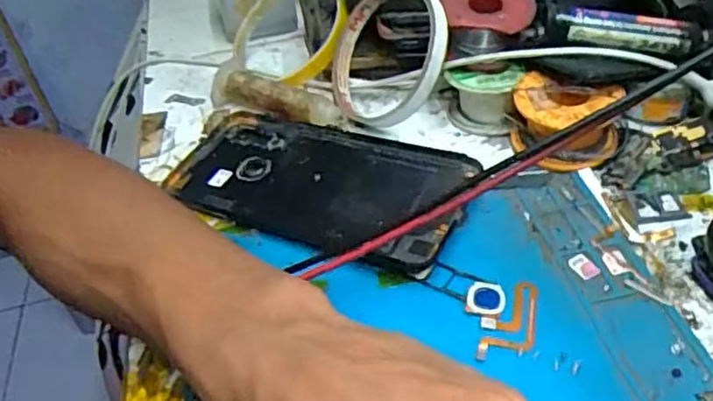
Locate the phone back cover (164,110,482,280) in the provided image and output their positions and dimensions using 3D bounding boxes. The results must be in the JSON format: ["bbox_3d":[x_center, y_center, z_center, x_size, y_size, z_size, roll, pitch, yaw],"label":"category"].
[{"bbox_3d":[-0.020,-0.013,0.351,0.158,0.013,0.085,18,47,26],"label":"phone back cover"}]

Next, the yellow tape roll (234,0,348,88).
[{"bbox_3d":[-0.042,-0.109,0.433,0.077,0.022,0.085,-34,52,11],"label":"yellow tape roll"}]

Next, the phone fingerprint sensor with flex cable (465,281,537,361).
[{"bbox_3d":[0.060,0.048,0.278,0.028,0.004,0.041,3,42,11],"label":"phone fingerprint sensor with flex cable"}]

